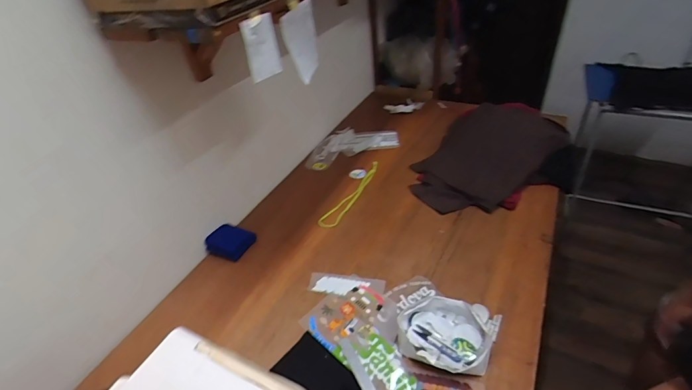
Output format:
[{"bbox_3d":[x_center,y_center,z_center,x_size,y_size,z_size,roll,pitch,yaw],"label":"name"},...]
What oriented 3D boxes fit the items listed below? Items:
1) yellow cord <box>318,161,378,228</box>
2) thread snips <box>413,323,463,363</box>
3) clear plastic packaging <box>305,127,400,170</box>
[{"bbox_3d":[0.030,-0.006,1.275,0.056,0.014,0.375,25,48,22],"label":"yellow cord"},{"bbox_3d":[0.203,0.330,0.830,0.023,0.015,0.119,-34,47,-30],"label":"thread snips"},{"bbox_3d":[0.008,-0.213,1.508,0.386,0.024,0.195,-19,41,-16],"label":"clear plastic packaging"}]

